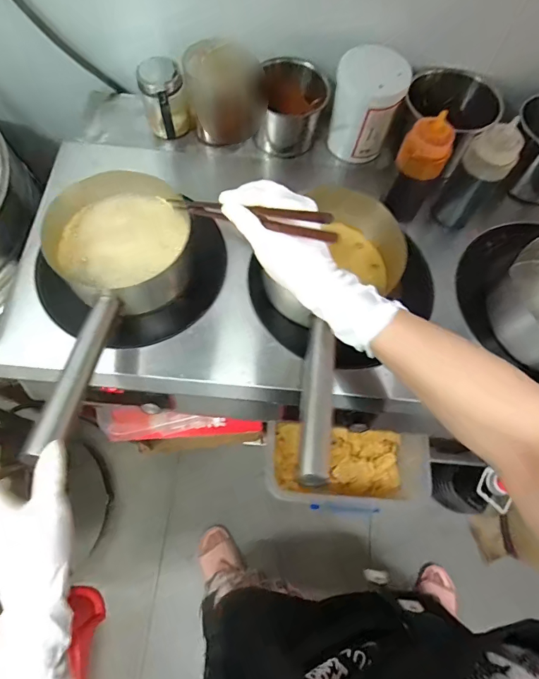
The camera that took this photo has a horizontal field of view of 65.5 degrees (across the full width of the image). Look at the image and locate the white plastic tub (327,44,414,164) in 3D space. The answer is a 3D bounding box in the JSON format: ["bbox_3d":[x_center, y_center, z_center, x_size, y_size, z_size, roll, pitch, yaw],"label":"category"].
[{"bbox_3d":[0.157,-0.378,0.691,0.115,0.153,0.090,17,69,4],"label":"white plastic tub"}]

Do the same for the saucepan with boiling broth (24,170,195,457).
[{"bbox_3d":[-0.222,-0.049,0.566,0.172,0.098,0.381,7,55,0],"label":"saucepan with boiling broth"}]

